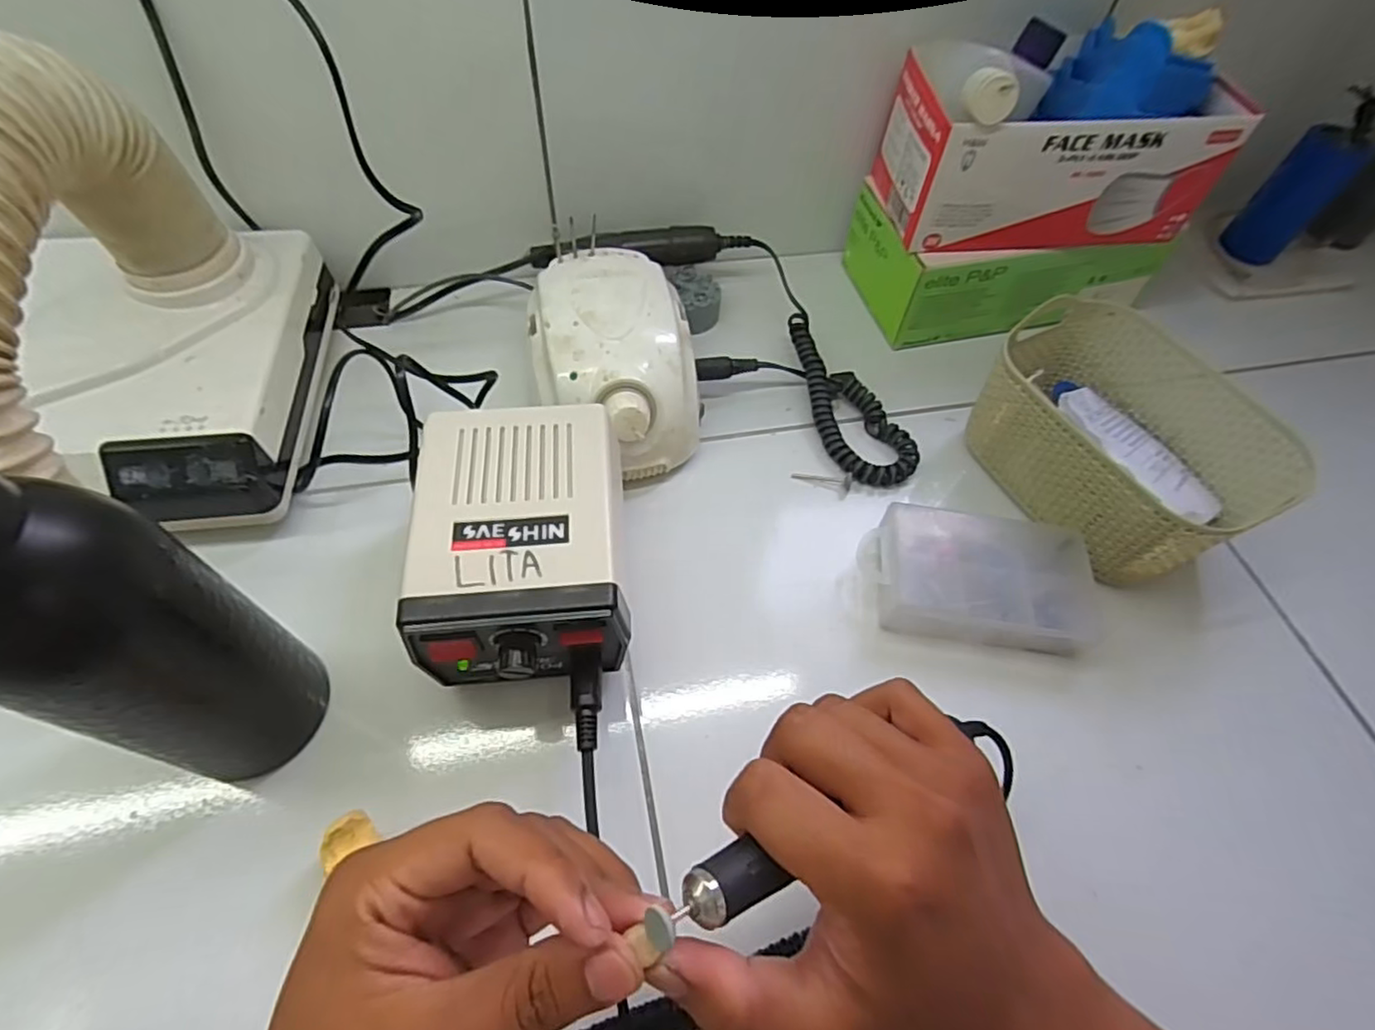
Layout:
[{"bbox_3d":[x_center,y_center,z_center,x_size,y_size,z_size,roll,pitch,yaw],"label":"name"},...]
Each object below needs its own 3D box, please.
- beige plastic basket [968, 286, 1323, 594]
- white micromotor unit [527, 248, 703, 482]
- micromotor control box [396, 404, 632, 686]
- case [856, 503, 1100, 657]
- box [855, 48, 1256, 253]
[{"bbox_3d":[0.271,-0.049,0.412,0.118,0.078,0.162,-25,62,-18],"label":"beige plastic basket"},{"bbox_3d":[-0.049,-0.099,0.425,0.099,0.081,0.138,-14,59,-13],"label":"white micromotor unit"},{"bbox_3d":[-0.086,0.022,0.342,0.103,0.084,0.137,-2,57,-5],"label":"micromotor control box"},{"bbox_3d":[0.173,0.036,0.382,0.134,0.032,0.074,6,57,0],"label":"case"},{"bbox_3d":[0.247,-0.248,0.445,0.199,0.085,0.088,-2,57,-5],"label":"box"}]

